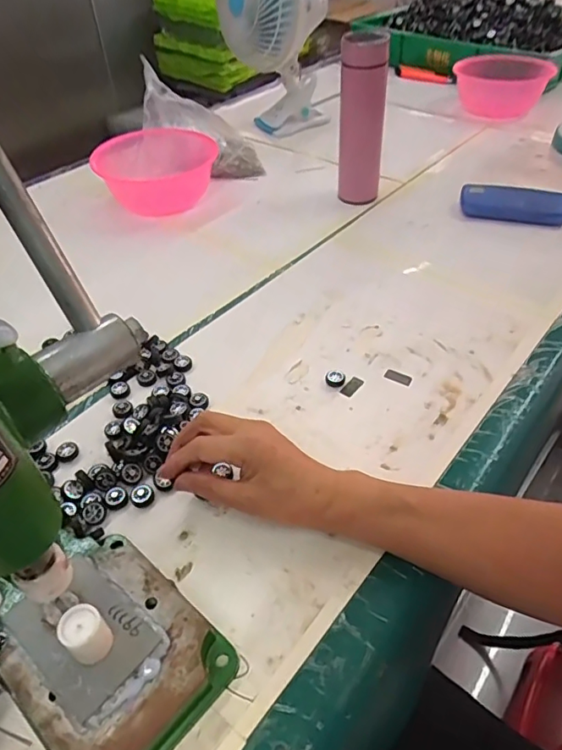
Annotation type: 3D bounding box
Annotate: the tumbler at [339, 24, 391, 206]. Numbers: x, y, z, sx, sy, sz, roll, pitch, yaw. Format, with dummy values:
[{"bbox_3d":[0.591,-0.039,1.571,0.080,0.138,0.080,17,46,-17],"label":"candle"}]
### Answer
[{"bbox_3d":[0.118,-0.366,0.779,0.066,0.235,0.066,-2,44,2],"label":"tumbler"}]

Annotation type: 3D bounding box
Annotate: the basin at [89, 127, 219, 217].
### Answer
[{"bbox_3d":[-0.204,-0.348,0.898,0.185,0.082,0.173,-1,44,2],"label":"basin"}]

